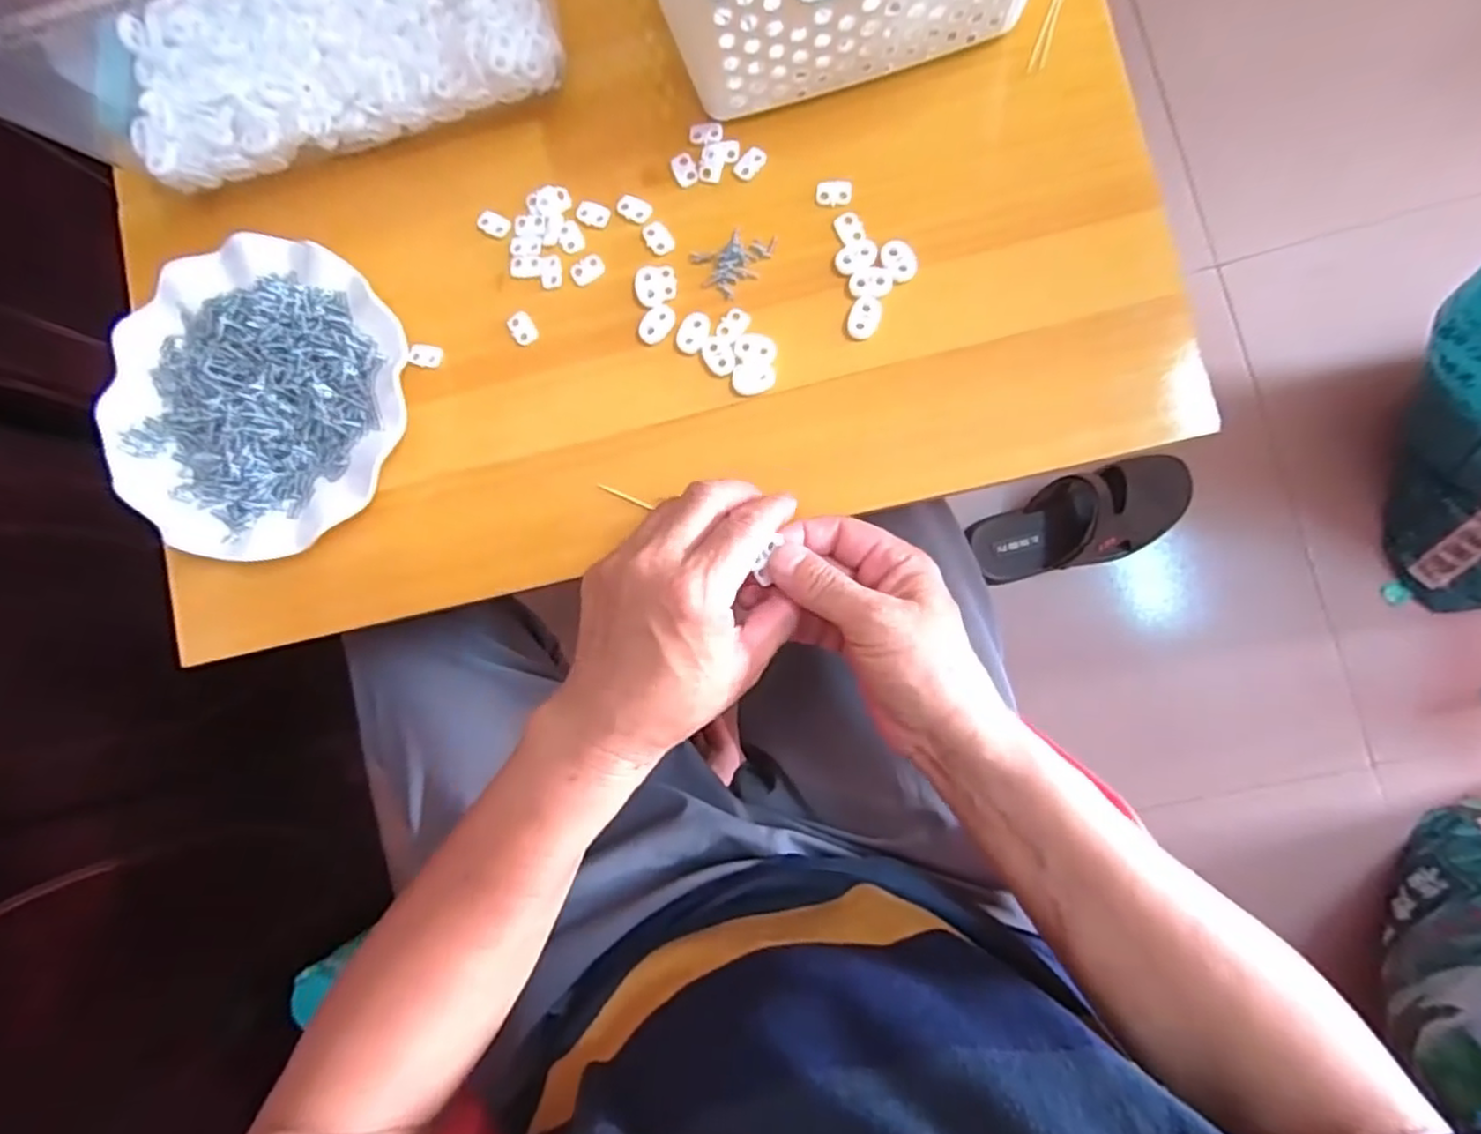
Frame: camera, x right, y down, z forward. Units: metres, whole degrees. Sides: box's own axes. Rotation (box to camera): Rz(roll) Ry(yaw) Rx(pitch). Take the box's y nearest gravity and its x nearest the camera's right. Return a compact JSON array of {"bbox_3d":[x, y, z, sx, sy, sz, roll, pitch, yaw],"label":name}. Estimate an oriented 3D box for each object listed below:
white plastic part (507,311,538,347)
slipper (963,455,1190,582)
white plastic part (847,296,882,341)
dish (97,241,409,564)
[{"bbox_3d":[-0.127,-0.139,0.403,0.014,0.004,0.020,-35,83,4],"label":"white plastic part"},{"bbox_3d":[0.388,-0.052,0.792,0.246,0.070,0.103,-16,84,6],"label":"slipper"},{"bbox_3d":[0.066,-0.134,0.371,0.016,0.004,0.023,17,89,8],"label":"white plastic part"},{"bbox_3d":[-0.281,-0.094,0.410,0.181,0.027,0.176,0,86,7],"label":"dish"}]

